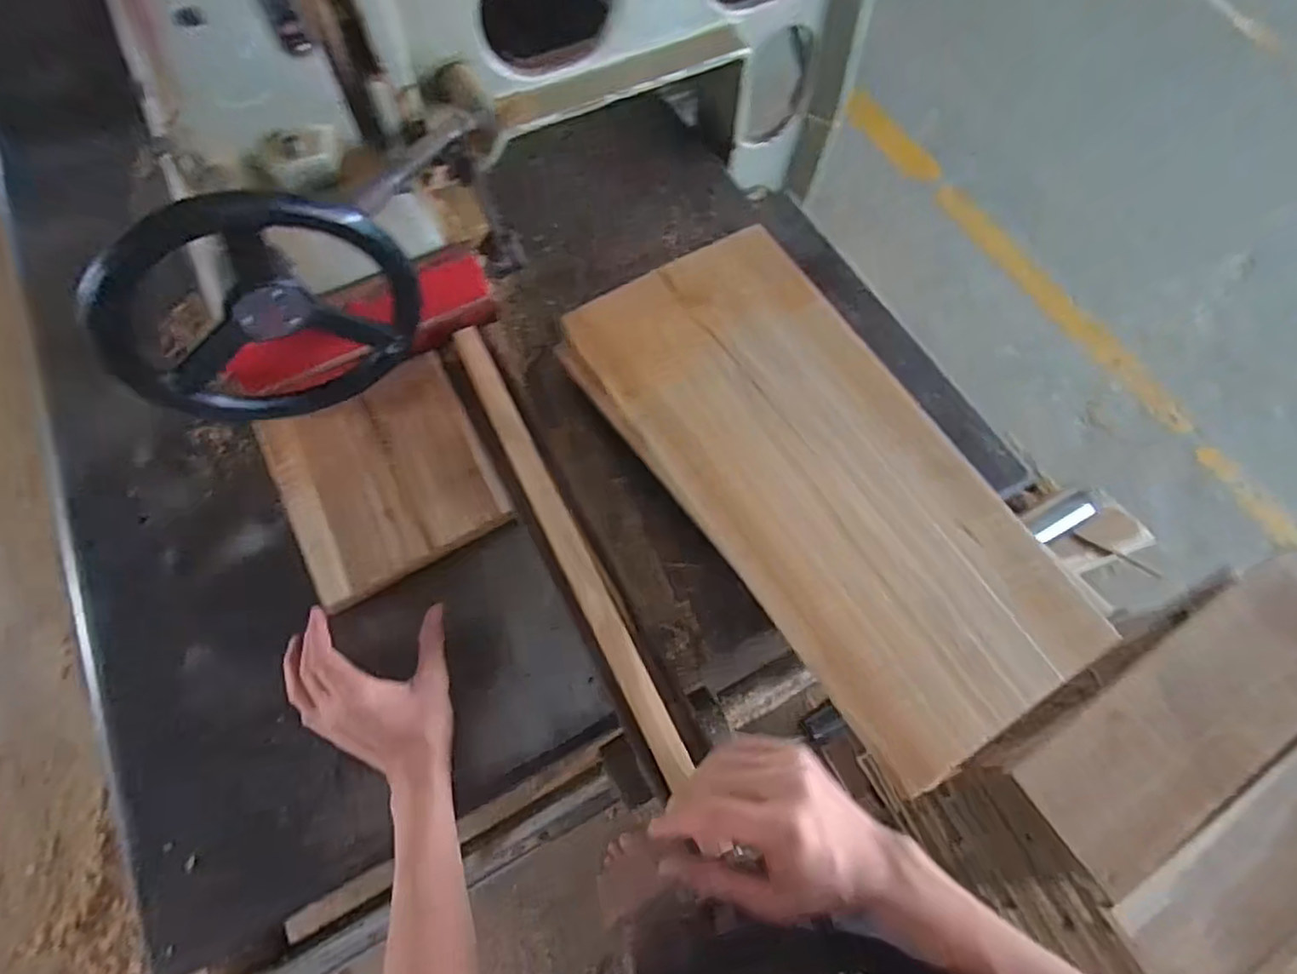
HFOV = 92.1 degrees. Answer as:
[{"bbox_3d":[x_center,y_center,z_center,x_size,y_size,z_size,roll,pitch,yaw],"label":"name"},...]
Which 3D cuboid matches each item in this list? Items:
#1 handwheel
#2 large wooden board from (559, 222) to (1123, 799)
[{"bbox_3d":[-0.300,-0.147,0.487,0.219,0.184,0.084,-32,69,-13],"label":"handwheel"},{"bbox_3d":[0.159,-0.026,0.578,0.254,0.024,0.511,-32,71,-12],"label":"large wooden board"}]

